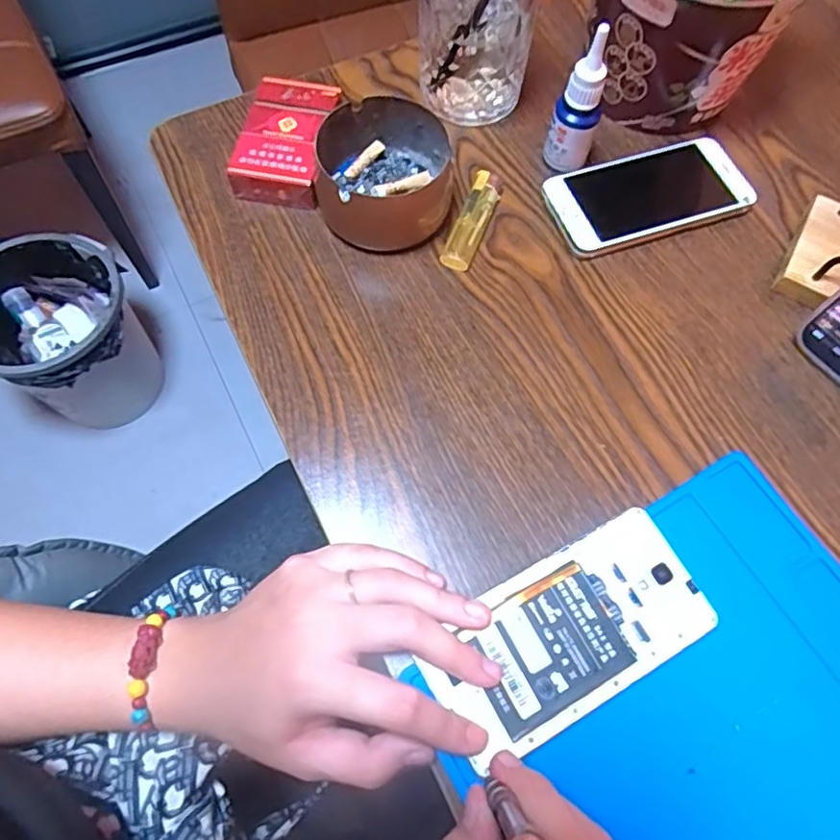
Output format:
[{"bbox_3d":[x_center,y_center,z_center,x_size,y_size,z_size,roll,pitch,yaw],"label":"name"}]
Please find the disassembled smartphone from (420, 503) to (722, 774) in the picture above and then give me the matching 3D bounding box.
[{"bbox_3d":[0.073,0.105,0.301,0.139,0.006,0.069,-27,70,-12],"label":"disassembled smartphone"}]

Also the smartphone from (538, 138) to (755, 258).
[{"bbox_3d":[0.156,-0.155,0.417,0.135,0.014,0.066,-18,69,-9],"label":"smartphone"}]

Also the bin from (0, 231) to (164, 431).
[{"bbox_3d":[-0.594,-0.127,1.058,0.252,0.282,0.258,-28,71,-13],"label":"bin"}]

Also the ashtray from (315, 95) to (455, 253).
[{"bbox_3d":[-0.022,-0.156,0.392,0.085,0.046,0.089,1,67,-2],"label":"ashtray"}]

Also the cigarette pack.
[{"bbox_3d":[-0.091,-0.188,0.416,0.057,0.026,0.087,8,67,1],"label":"cigarette pack"}]

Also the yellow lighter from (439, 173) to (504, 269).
[{"bbox_3d":[0.035,-0.133,0.404,0.020,0.009,0.080,21,68,7],"label":"yellow lighter"}]

